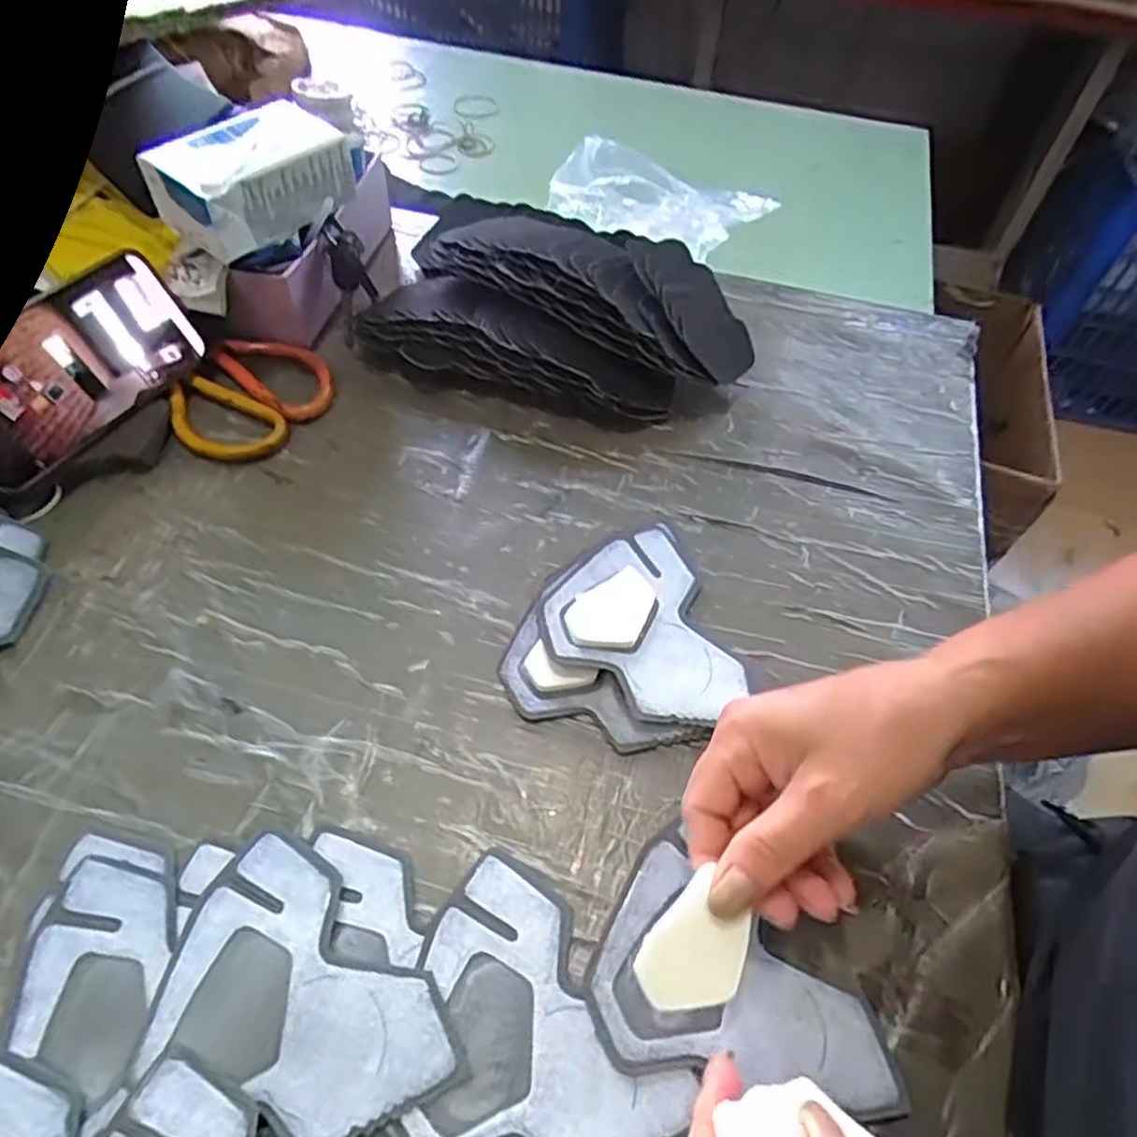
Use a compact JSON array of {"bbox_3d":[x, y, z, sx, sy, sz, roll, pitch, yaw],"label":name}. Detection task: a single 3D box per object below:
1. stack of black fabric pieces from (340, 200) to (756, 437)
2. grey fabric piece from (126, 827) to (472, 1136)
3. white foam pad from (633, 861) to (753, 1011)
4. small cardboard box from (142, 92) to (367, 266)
[{"bbox_3d":[-0.005,-0.187,0.505,0.266,0.078,0.165,18,56,11],"label":"stack of black fabric pieces"},{"bbox_3d":[-0.111,0.176,0.286,0.127,0.005,0.086,36,61,22],"label":"grey fabric piece"},{"bbox_3d":[0.049,0.145,0.271,0.036,0.004,0.045,44,74,6],"label":"white foam pad"},{"bbox_3d":[-0.194,-0.243,0.448,0.064,0.051,0.113,37,60,21],"label":"small cardboard box"}]

